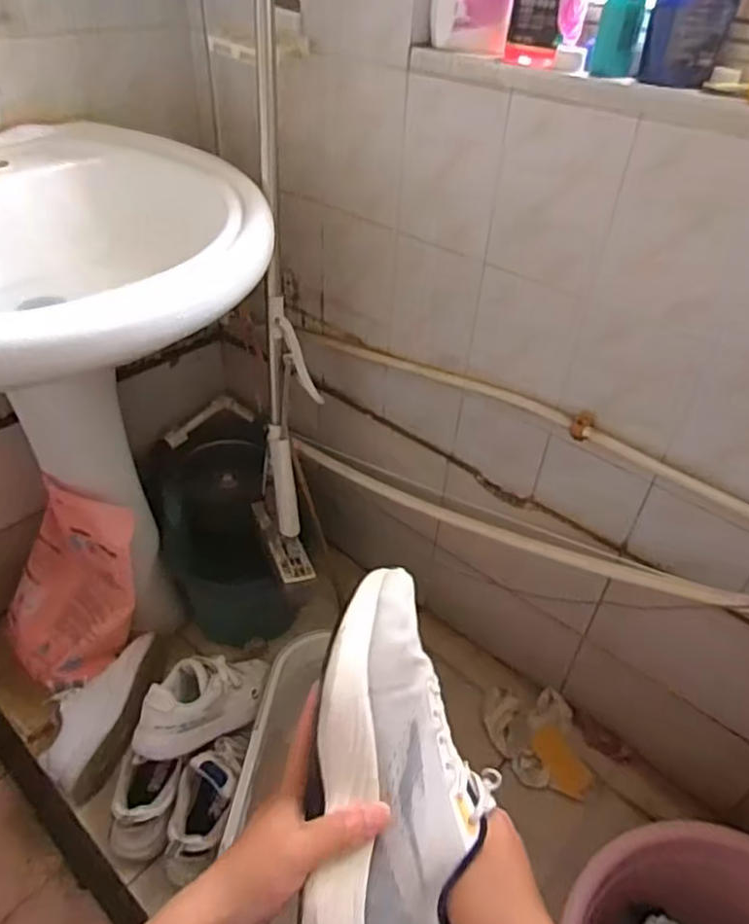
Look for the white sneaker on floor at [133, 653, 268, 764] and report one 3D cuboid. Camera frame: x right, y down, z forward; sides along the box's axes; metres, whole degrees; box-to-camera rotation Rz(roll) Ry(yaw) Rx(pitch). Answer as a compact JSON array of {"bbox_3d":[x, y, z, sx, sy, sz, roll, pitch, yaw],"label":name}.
[{"bbox_3d":[-0.257,0.353,0.951,0.207,0.091,0.102,-22,47,-29],"label":"white sneaker on floor"}]

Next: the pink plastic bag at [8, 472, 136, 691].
[{"bbox_3d":[-0.496,0.189,1.025,0.201,0.292,0.214,-25,48,-31],"label":"pink plastic bag"}]

